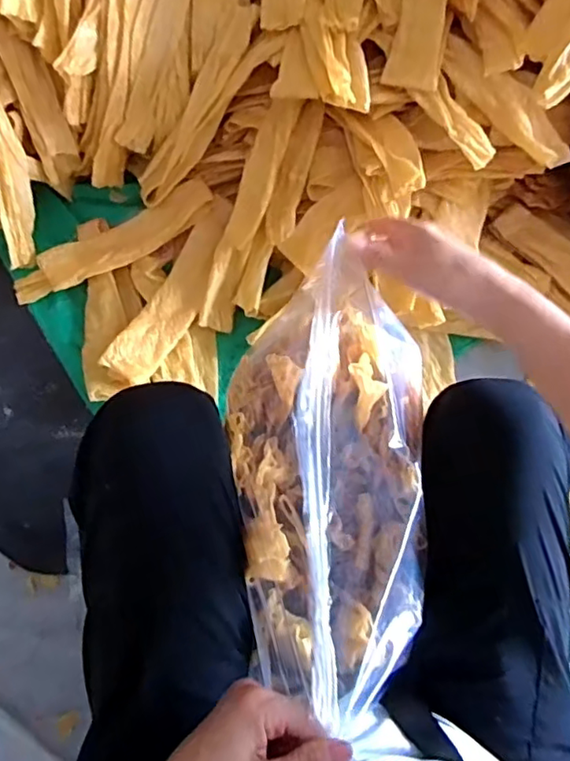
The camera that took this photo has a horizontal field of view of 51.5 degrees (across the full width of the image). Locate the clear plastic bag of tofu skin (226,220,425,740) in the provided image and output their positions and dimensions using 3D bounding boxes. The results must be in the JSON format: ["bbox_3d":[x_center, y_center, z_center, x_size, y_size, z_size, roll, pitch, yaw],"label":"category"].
[{"bbox_3d":[0.035,0.066,0.471,0.168,0.115,0.319,5,71,0],"label":"clear plastic bag of tofu skin"}]

